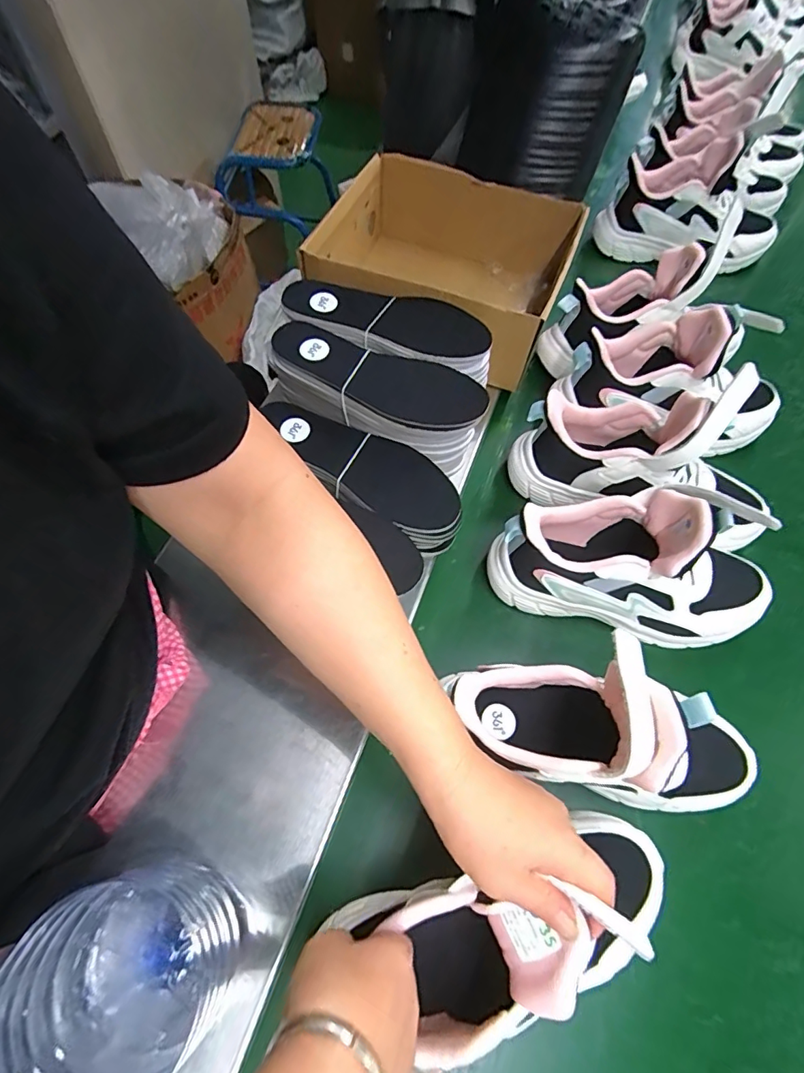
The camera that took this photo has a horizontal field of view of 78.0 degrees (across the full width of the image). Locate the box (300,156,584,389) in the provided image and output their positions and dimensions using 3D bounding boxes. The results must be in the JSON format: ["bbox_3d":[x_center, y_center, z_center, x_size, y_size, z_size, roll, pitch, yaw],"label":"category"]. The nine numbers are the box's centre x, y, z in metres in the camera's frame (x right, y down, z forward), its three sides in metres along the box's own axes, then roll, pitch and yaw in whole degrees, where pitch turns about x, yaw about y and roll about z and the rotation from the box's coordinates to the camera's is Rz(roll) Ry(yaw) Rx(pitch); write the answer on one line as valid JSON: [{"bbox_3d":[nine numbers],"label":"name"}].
[{"bbox_3d":[0.045,-0.314,0.586,0.272,0.106,0.241,20,63,9],"label":"box"}]

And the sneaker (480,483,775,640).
[{"bbox_3d":[0.201,0.026,0.422,0.232,0.137,0.086,8,62,3],"label":"sneaker"}]

